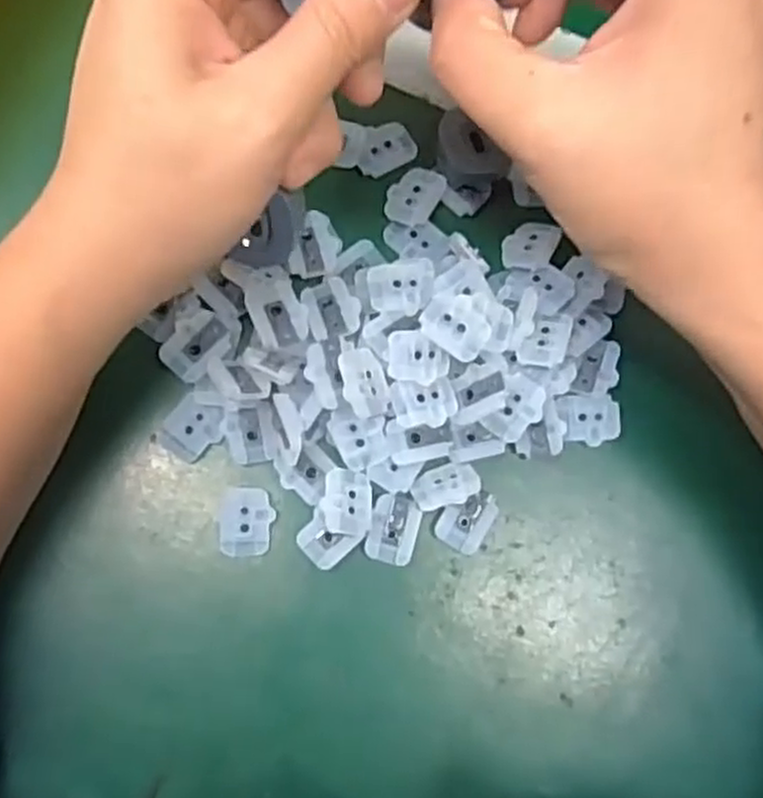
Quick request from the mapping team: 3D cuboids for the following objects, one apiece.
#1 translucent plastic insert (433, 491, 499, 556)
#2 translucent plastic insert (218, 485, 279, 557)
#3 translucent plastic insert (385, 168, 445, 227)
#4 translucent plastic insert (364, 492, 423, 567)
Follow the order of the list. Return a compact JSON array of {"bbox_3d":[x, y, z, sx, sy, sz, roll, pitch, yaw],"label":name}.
[{"bbox_3d":[0.028,0.039,0.256,0.015,0.004,0.021,35,80,2],"label":"translucent plastic insert"},{"bbox_3d":[-0.044,0.040,0.250,0.017,0.004,0.022,4,81,-4],"label":"translucent plastic insert"},{"bbox_3d":[0.011,-0.070,0.268,0.016,0.004,0.021,31,80,1],"label":"translucent plastic insert"},{"bbox_3d":[0.004,0.042,0.251,0.016,0.004,0.022,13,80,-2],"label":"translucent plastic insert"}]

